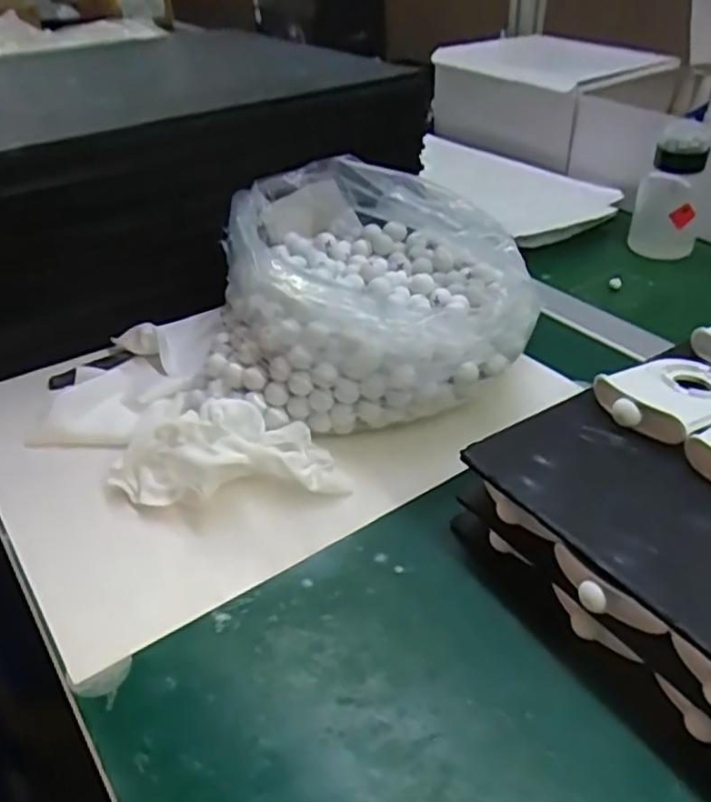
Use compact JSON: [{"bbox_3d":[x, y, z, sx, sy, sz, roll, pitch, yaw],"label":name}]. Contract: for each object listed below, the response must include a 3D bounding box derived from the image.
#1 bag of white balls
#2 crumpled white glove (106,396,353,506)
[{"bbox_3d":[0.001,-0.083,0.520,0.214,0.113,0.241,-3,36,-1],"label":"bag of white balls"},{"bbox_3d":[-0.079,0.033,0.430,0.141,0.043,0.056,-4,36,-3],"label":"crumpled white glove"}]

